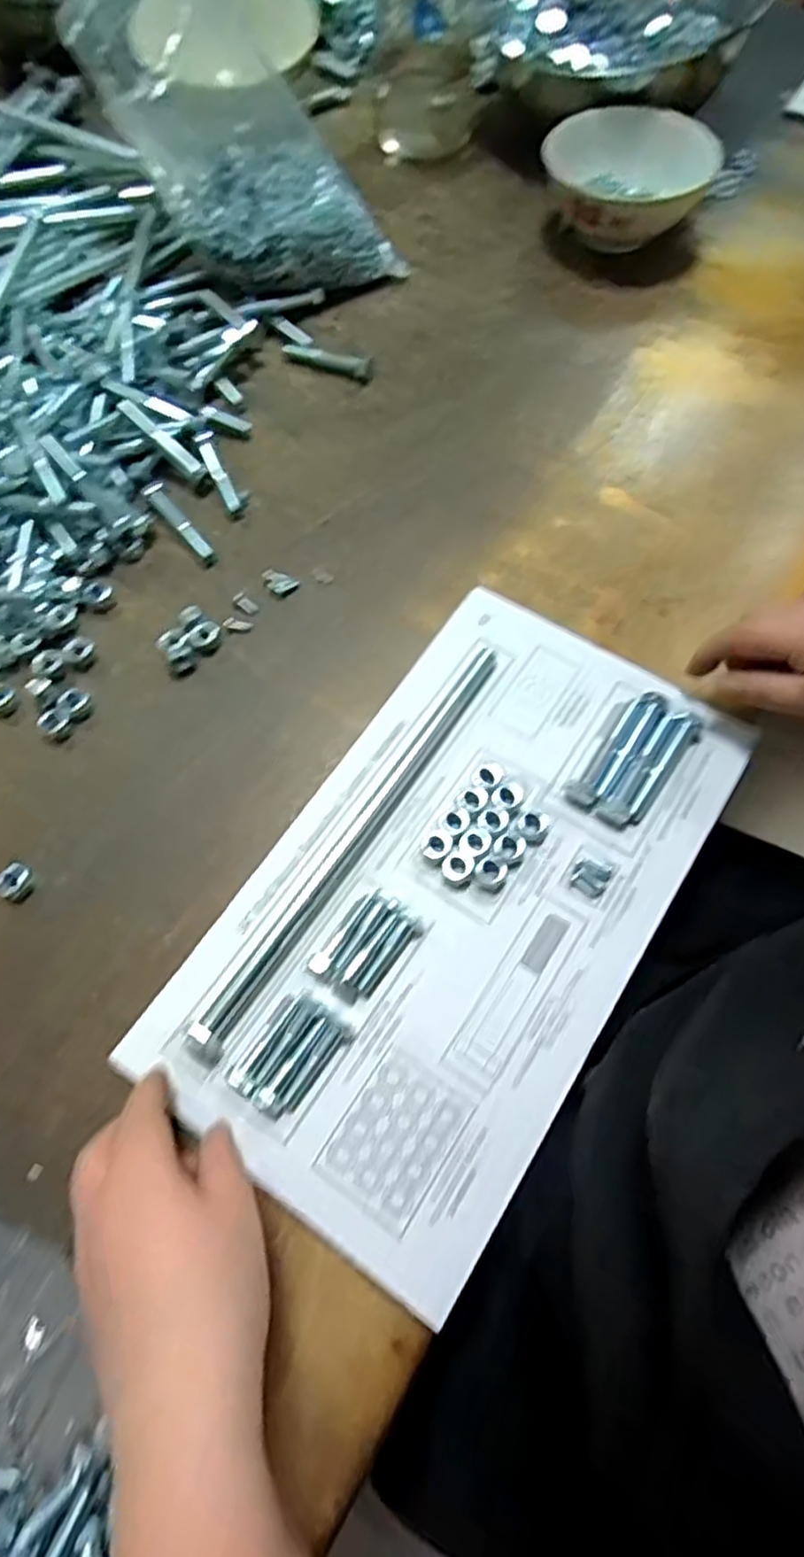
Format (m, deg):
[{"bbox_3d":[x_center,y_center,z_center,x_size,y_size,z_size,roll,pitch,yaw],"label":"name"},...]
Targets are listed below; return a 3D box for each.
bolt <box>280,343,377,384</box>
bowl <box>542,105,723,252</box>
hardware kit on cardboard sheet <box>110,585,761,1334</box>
[{"bbox_3d":[-0.056,-0.317,0.537,0.076,0.016,0.011,24,67,11],"label":"bolt"},{"bbox_3d":[0.177,-0.475,0.578,0.135,0.065,0.135,0,65,0],"label":"bowl"},{"bbox_3d":[0.031,0.051,0.369,0.188,0.015,0.327,31,68,14],"label":"hardware kit on cardboard sheet"}]

